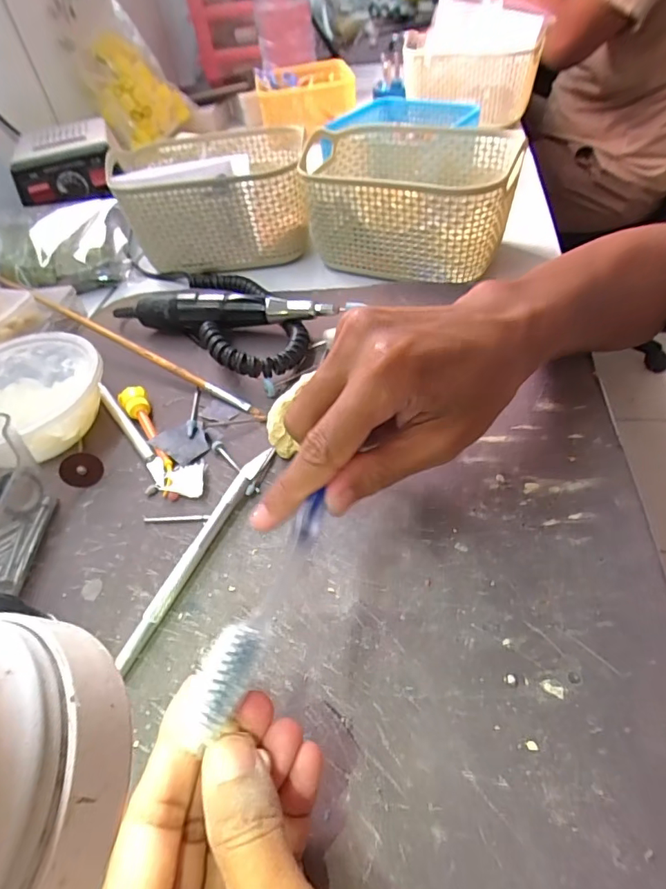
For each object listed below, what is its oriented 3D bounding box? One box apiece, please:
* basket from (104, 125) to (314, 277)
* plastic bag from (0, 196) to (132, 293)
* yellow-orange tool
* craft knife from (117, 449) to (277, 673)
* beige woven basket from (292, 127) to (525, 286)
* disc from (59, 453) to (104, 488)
[{"bbox_3d":[-0.109,-0.228,0.455,0.170,0.082,0.132,-6,48,2],"label":"basket"},{"bbox_3d":[-0.279,-0.184,0.461,0.175,0.048,0.089,1,48,9],"label":"plastic bag"},{"bbox_3d":[-0.116,-0.005,0.304,0.017,0.010,0.093,-23,51,-16],"label":"yellow-orange tool"},{"bbox_3d":[-0.066,0.050,0.250,0.009,0.004,0.132,38,54,-10],"label":"craft knife"},{"bbox_3d":[0.063,-0.204,0.415,0.167,0.077,0.121,16,52,21],"label":"beige woven basket"},{"bbox_3d":[-0.147,0.015,0.287,0.023,0.022,0.004,11,19,-38],"label":"disc"}]

